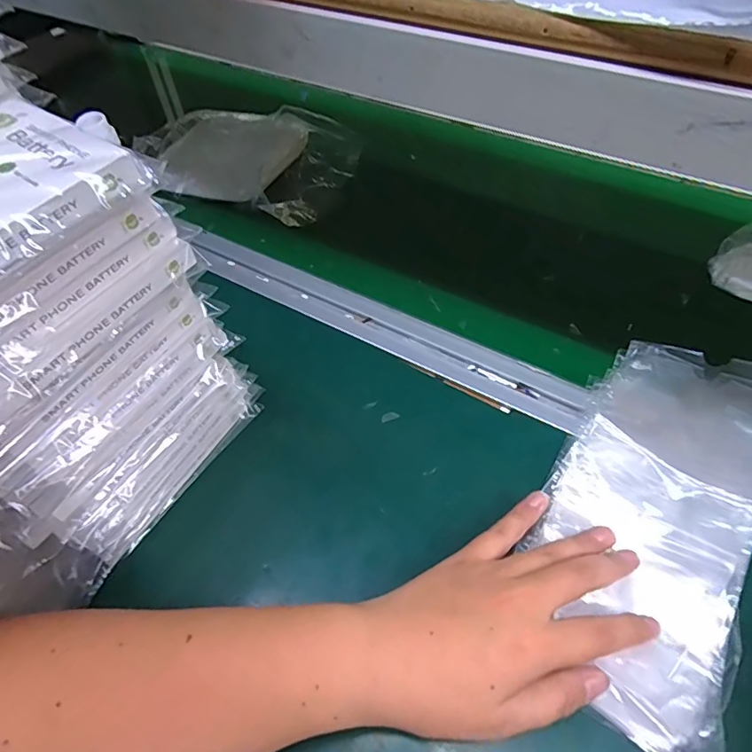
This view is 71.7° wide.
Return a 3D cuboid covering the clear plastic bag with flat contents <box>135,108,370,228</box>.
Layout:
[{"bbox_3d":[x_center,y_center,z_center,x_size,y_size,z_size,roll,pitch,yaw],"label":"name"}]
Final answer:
[{"bbox_3d":[-0.126,-0.241,0.549,0.182,0.074,0.148,17,57,15],"label":"clear plastic bag with flat contents"}]

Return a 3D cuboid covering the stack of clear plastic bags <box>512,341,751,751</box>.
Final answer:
[{"bbox_3d":[0.156,0.080,0.288,0.109,0.070,0.195,23,58,19],"label":"stack of clear plastic bags"}]

